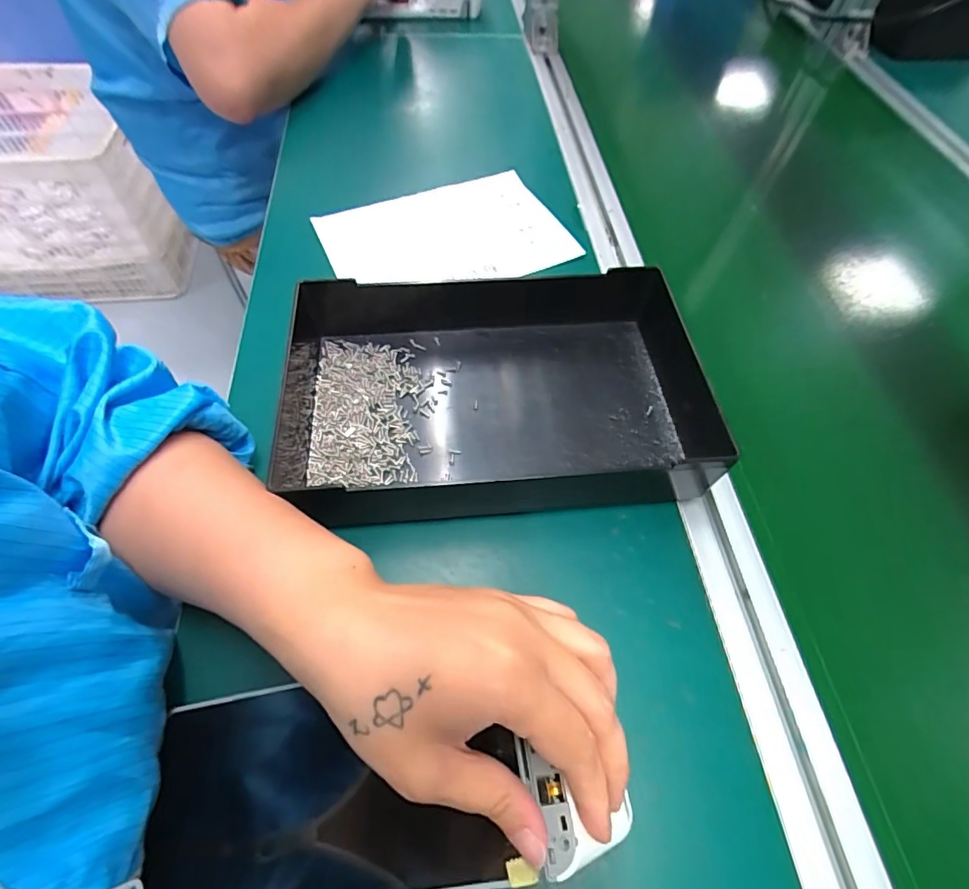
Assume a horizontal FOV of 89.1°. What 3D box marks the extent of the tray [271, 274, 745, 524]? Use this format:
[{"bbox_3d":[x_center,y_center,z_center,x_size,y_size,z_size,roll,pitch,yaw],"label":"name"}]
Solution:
[{"bbox_3d":[-0.004,-0.037,0.323,0.268,0.049,0.165,-3,61,-5],"label":"tray"}]

